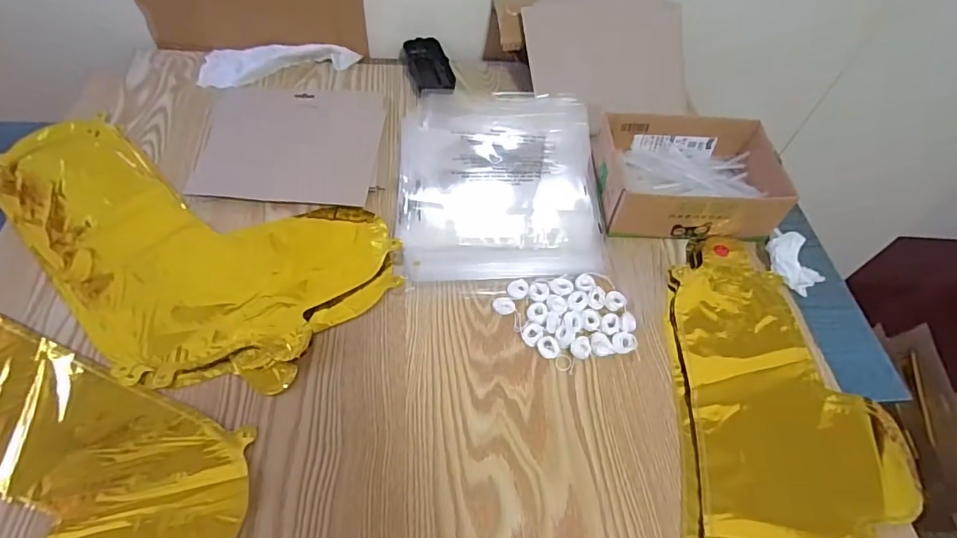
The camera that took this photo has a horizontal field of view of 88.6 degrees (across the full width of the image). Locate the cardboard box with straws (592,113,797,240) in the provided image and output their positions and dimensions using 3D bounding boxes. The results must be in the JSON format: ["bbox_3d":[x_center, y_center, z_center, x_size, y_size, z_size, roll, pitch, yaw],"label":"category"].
[{"bbox_3d":[0.231,-0.104,0.552,0.185,0.061,0.144,0,56,-4],"label":"cardboard box with straws"}]

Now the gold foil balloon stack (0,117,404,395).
[{"bbox_3d":[-0.313,-0.040,0.493,0.433,0.010,0.235,27,58,13],"label":"gold foil balloon stack"}]

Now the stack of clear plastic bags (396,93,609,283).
[{"bbox_3d":[0.023,-0.114,0.563,0.219,0.023,0.284,0,56,-4],"label":"stack of clear plastic bags"}]

